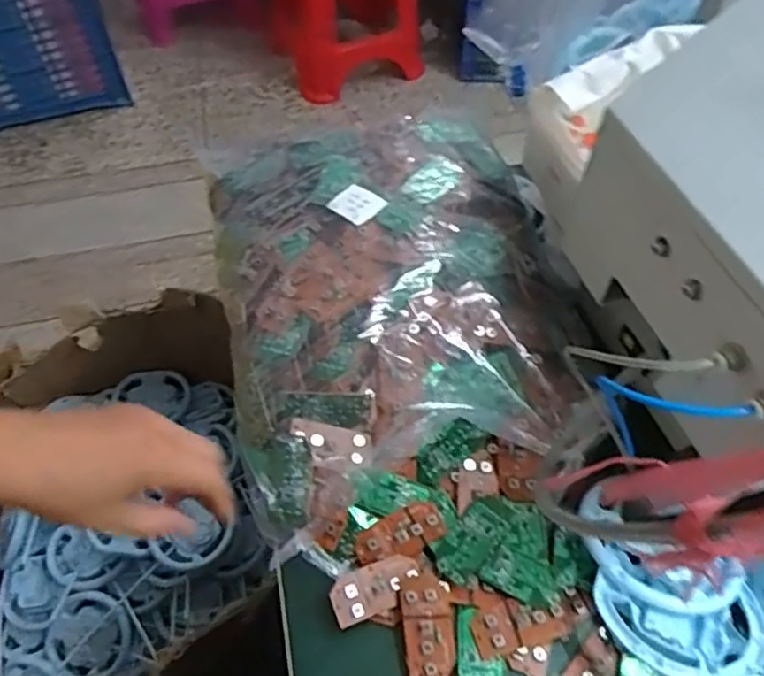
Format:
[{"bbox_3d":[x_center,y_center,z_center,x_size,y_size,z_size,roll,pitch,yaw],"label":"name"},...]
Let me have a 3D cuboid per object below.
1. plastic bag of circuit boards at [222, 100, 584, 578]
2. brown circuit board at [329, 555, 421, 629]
[{"bbox_3d":[0.011,-0.040,0.508,0.261,0.091,0.330,-12,54,-9],"label":"plastic bag of circuit boards"},{"bbox_3d":[-0.003,0.160,0.424,0.060,0.007,0.029,-15,74,-23],"label":"brown circuit board"}]

